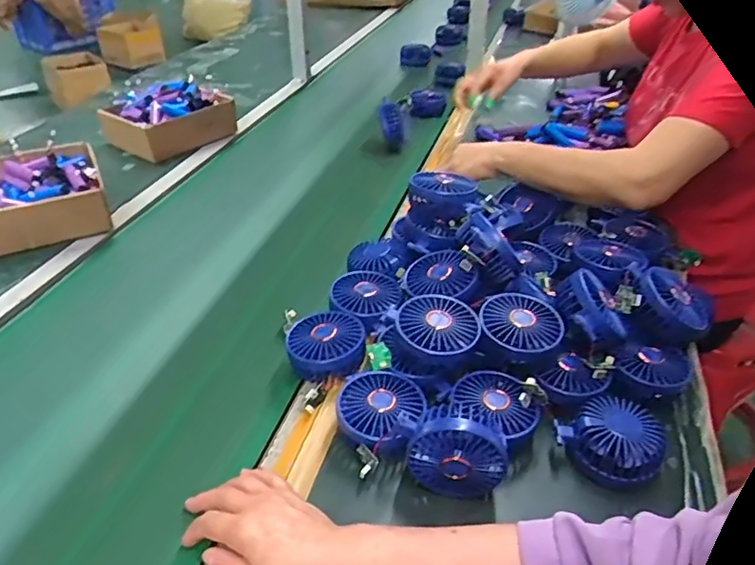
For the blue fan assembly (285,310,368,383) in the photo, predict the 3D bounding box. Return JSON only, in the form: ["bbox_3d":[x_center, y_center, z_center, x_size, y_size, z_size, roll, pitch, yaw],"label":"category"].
[{"bbox_3d":[-0.056,0.073,0.668,0.084,0.045,0.083,0,35,0],"label":"blue fan assembly"}]

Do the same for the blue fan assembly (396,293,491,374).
[{"bbox_3d":[0.066,0.057,0.629,0.088,0.051,0.087,0,35,0],"label":"blue fan assembly"}]

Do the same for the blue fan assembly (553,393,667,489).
[{"bbox_3d":[0.233,0.157,0.591,0.098,0.050,0.082,24,41,29],"label":"blue fan assembly"}]

